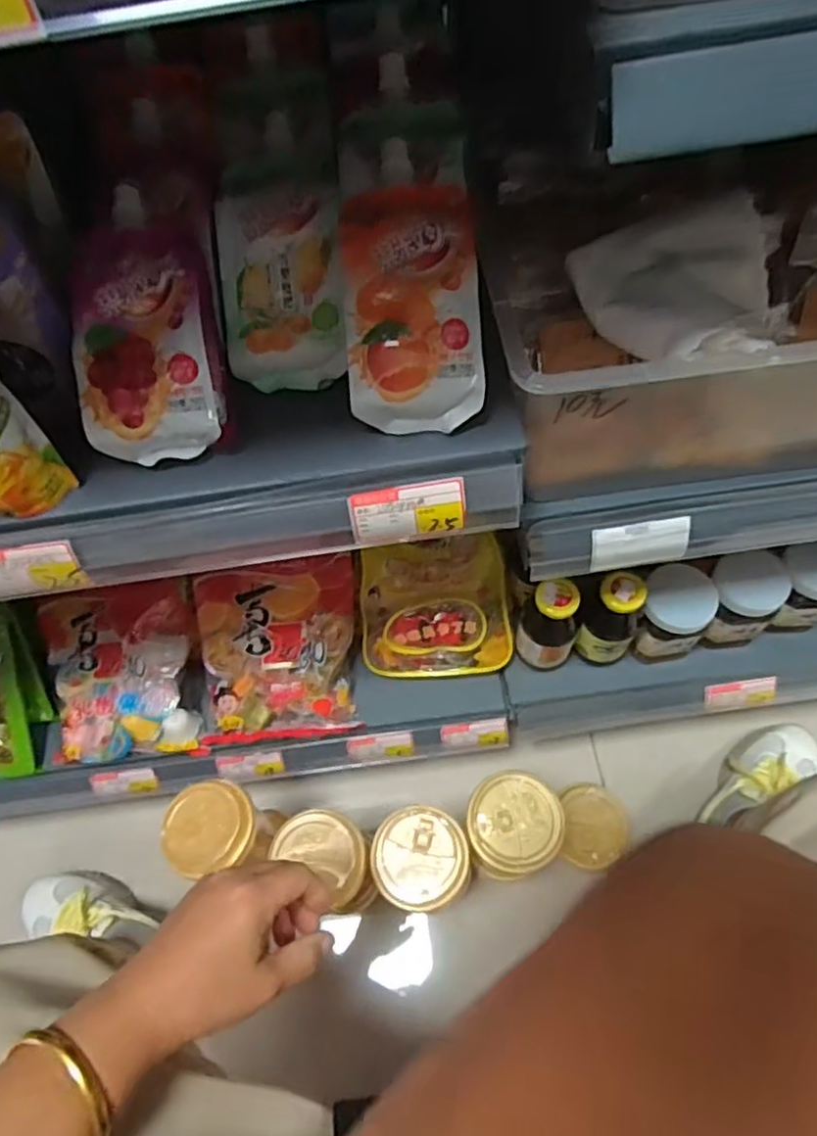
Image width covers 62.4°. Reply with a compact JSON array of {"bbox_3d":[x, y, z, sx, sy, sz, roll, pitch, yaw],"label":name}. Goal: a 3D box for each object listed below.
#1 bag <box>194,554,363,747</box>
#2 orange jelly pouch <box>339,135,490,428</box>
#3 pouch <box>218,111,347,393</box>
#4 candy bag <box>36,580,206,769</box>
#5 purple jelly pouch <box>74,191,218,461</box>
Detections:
[{"bbox_3d":[-0.139,0.088,0.722,0.167,0.043,0.194,-3,93,-5],"label":"bag"},{"bbox_3d":[0.002,-0.166,0.410,0.080,0.040,0.160,-4,92,1],"label":"orange jelly pouch"},{"bbox_3d":[-0.081,-0.200,0.428,0.076,0.024,0.165,-5,91,1],"label":"pouch"},{"bbox_3d":[-0.313,0.112,0.737,0.156,0.050,0.182,-6,89,1],"label":"candy bag"},{"bbox_3d":[-0.161,-0.150,0.416,0.081,0.040,0.163,-6,87,1],"label":"purple jelly pouch"}]

